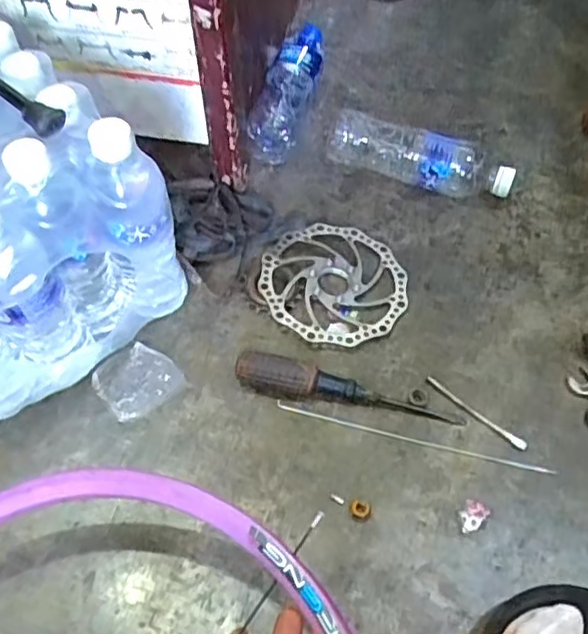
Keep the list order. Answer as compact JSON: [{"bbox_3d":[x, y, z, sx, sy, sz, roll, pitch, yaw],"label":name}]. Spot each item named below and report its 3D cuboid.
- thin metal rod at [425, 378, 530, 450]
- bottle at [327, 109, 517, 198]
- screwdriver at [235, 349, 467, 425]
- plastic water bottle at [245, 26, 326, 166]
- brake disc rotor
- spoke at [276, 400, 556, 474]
[{"bbox_3d":[0.168,0.087,0.597,0.105,0.004,0.009,38,64,22],"label":"thin metal rod"},{"bbox_3d":[0.143,-0.182,0.739,0.210,0.065,0.052,18,59,11],"label":"bottle"},{"bbox_3d":[0.049,0.070,0.592,0.207,0.035,0.027,13,58,8],"label":"screwdriver"},{"bbox_3d":[-0.008,-0.279,0.804,0.059,0.058,0.208,12,58,8],"label":"plastic water bottle"},{"bbox_3d":[0.042,-0.037,0.672,0.148,0.008,0.150,7,55,-1],"label":"brake disc rotor"},{"bbox_3d":[0.106,0.110,0.587,0.250,0.004,0.008,13,58,8],"label":"spoke"}]

